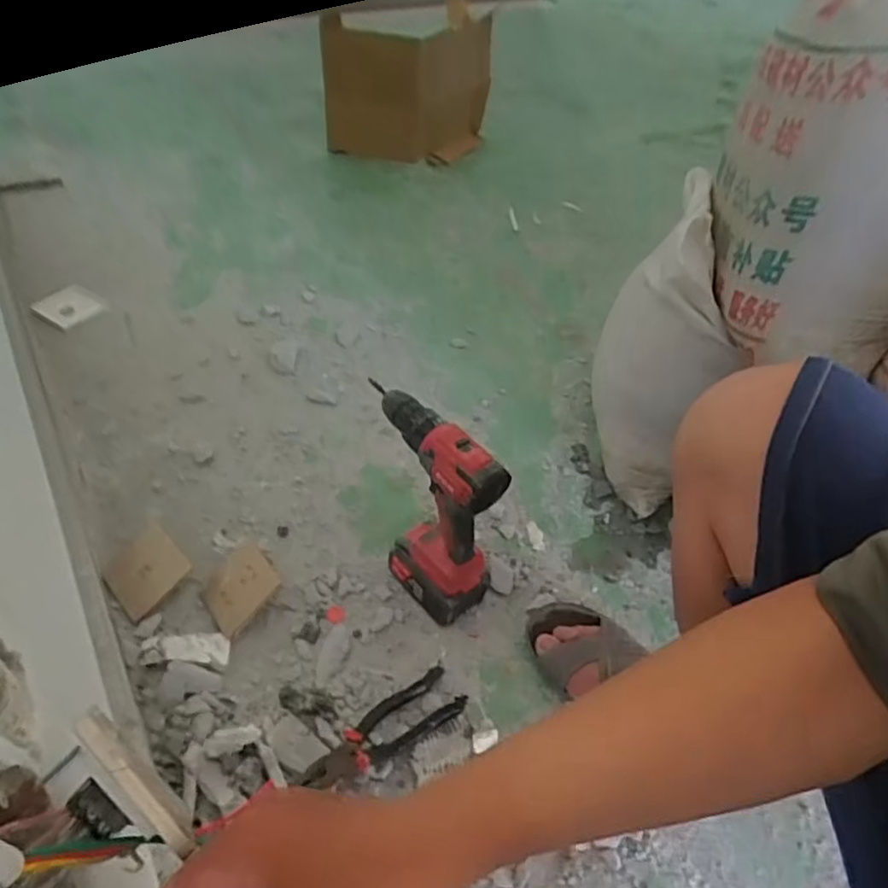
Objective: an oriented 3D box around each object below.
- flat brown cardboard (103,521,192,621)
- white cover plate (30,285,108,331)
[{"bbox_3d":[-0.353,0.148,0.752,0.081,0.009,0.087,41,82,19],"label":"flat brown cardboard"},{"bbox_3d":[-0.653,-0.239,1.106,0.101,0.012,0.098,27,51,18],"label":"white cover plate"}]

